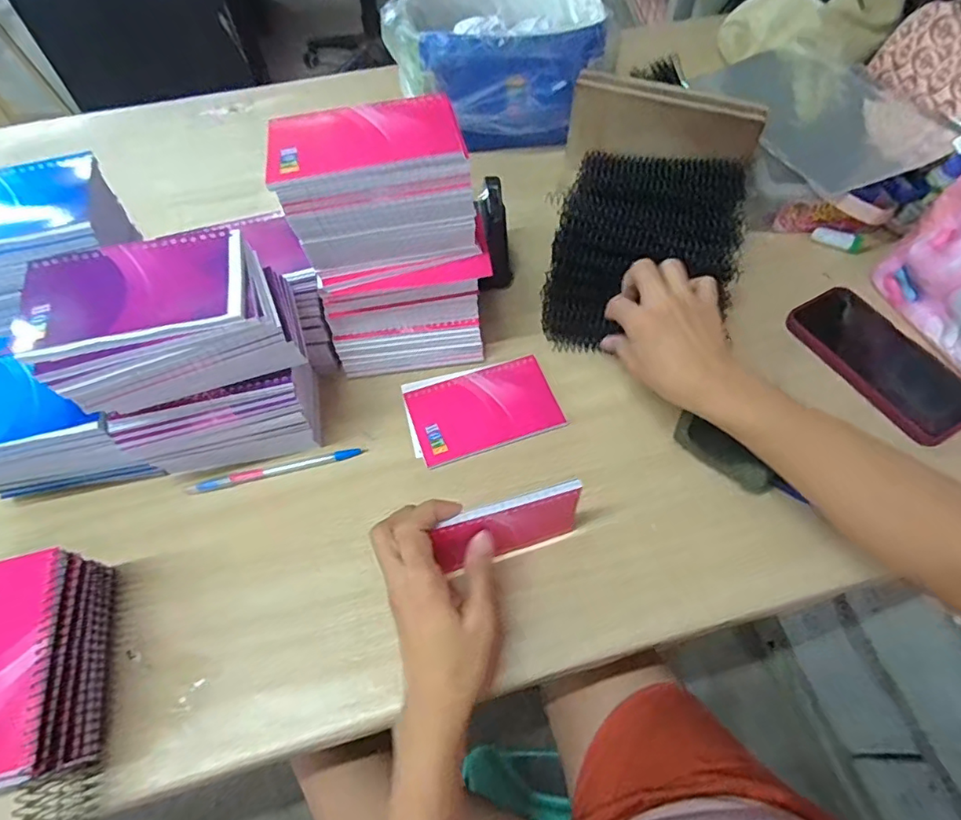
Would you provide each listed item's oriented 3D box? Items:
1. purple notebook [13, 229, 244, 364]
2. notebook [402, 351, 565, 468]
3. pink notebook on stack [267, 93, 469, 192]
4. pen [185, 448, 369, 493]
[{"bbox_3d":[-0.219,-0.077,0.344,0.134,0.008,0.084,-13,60,-6],"label":"purple notebook"},{"bbox_3d":[0.001,-0.003,0.489,0.130,0.006,0.088,-14,60,-7],"label":"notebook"},{"bbox_3d":[-0.080,-0.188,0.374,0.129,0.007,0.075,-11,60,-5],"label":"pink notebook on stack"},{"bbox_3d":[-0.171,0.051,0.464,0.145,0.005,0.011,-13,60,-6],"label":"pen"}]

